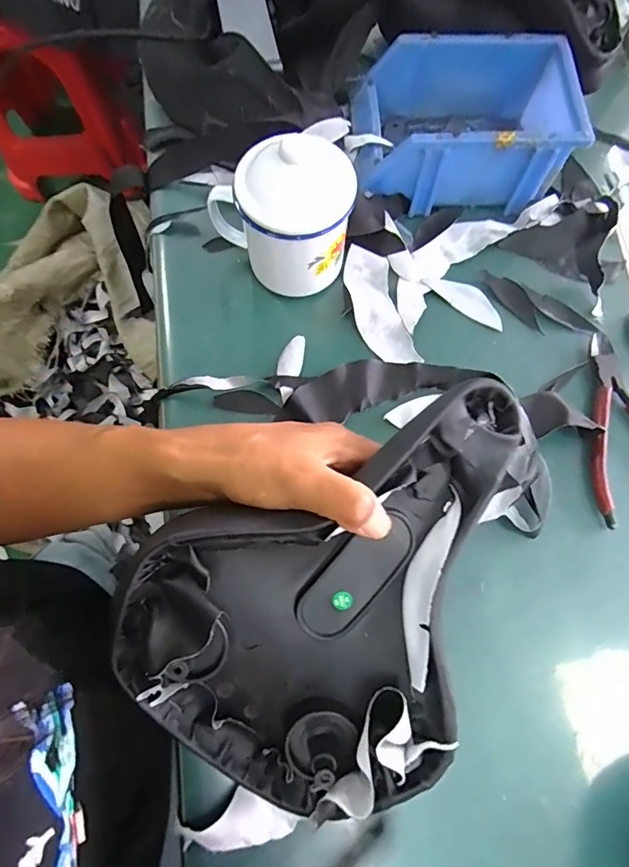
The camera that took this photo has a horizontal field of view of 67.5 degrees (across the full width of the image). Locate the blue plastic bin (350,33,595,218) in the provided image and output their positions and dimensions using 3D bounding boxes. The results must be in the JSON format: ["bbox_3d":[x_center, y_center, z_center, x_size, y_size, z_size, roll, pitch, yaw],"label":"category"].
[{"bbox_3d":[0.126,-0.268,0.408,0.173,0.073,0.126,0,72,-1],"label":"blue plastic bin"}]

